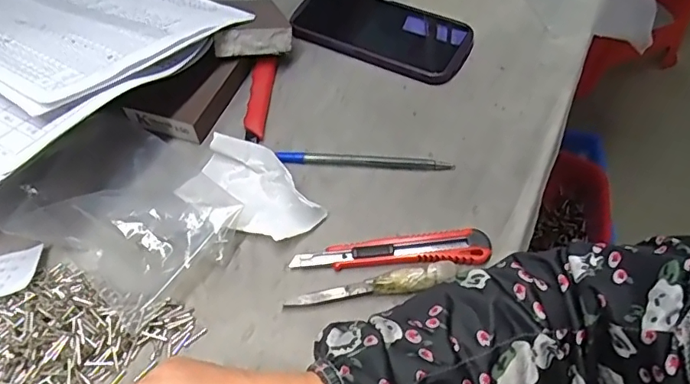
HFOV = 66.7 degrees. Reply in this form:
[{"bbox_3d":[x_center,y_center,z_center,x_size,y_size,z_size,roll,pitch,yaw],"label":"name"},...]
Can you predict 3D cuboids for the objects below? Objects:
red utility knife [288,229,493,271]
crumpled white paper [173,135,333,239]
[{"bbox_3d":[0.033,0.044,0.367,0.137,0.010,0.022,-4,55,-2],"label":"red utility knife"},{"bbox_3d":[-0.072,-0.001,0.391,0.105,0.025,0.066,36,62,23],"label":"crumpled white paper"}]

